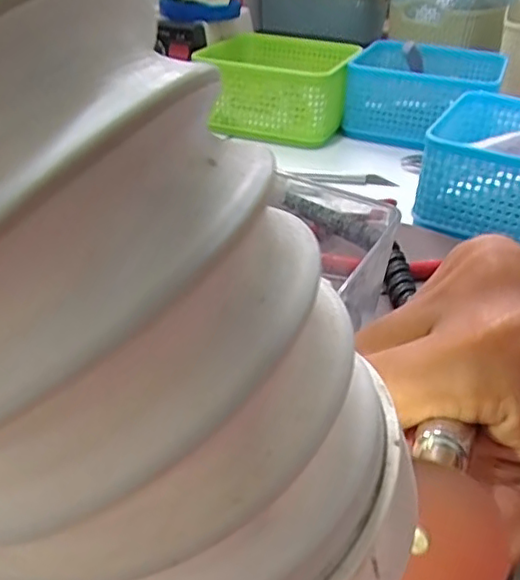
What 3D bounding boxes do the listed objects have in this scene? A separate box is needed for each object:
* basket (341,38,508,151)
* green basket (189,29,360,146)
[{"bbox_3d":[0.149,-0.183,0.574,0.130,0.059,0.125,13,35,16],"label":"basket"},{"bbox_3d":[0.019,-0.192,0.579,0.126,0.062,0.141,10,34,12],"label":"green basket"}]

